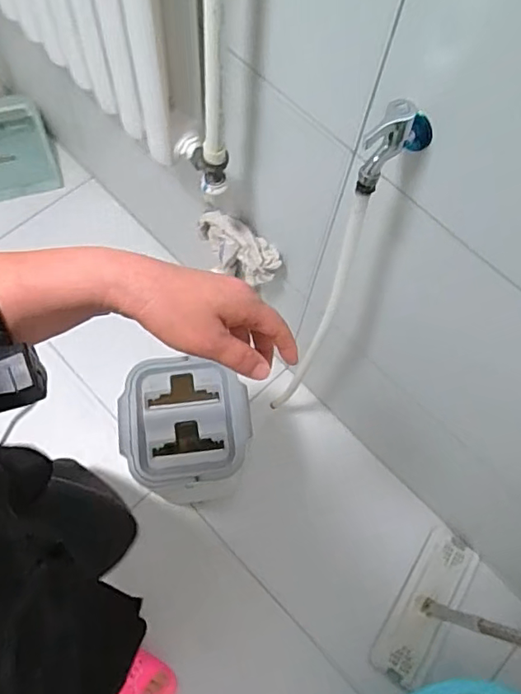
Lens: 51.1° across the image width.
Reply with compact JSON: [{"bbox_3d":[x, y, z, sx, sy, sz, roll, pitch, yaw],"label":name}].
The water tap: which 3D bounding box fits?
[{"bbox_3d":[0.141,-0.214,0.574,0.083,0.086,0.029,-33,71,-16],"label":"water tap"}]

